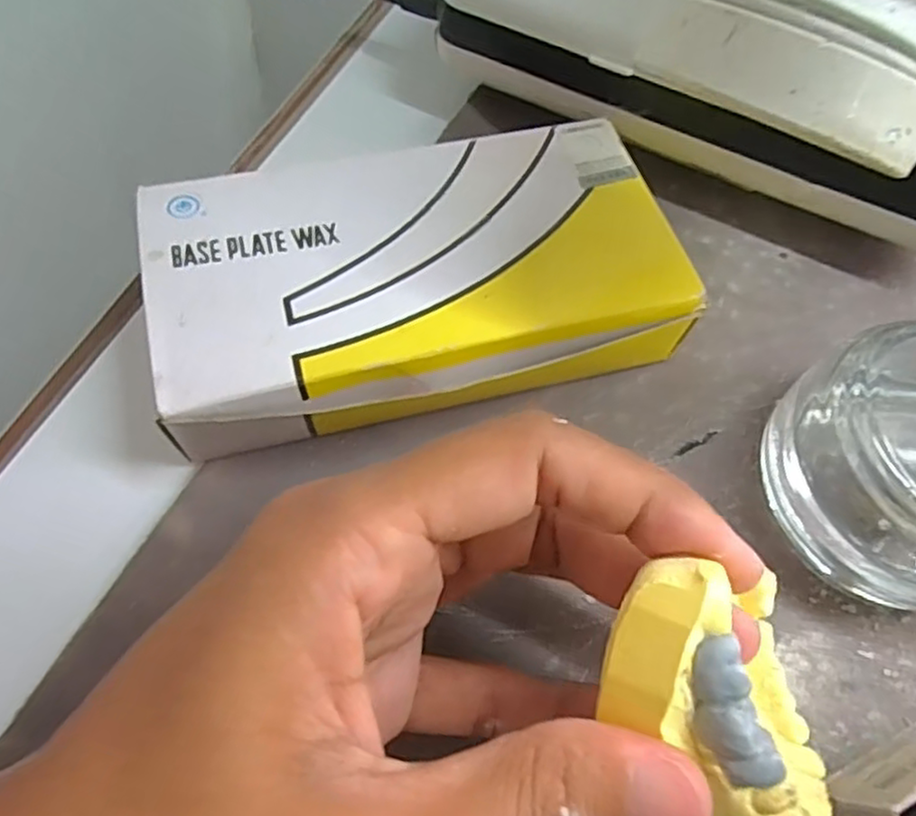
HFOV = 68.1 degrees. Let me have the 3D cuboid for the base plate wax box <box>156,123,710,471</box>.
[{"bbox_3d":[-0.012,-0.035,0.207,0.149,0.036,0.091,-14,66,-10],"label":"base plate wax box"}]

